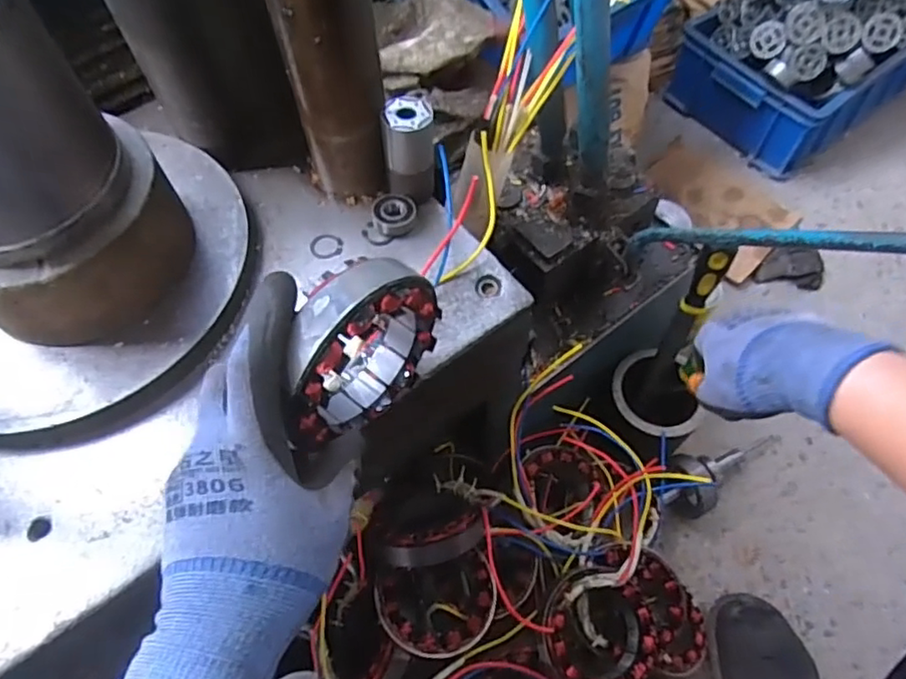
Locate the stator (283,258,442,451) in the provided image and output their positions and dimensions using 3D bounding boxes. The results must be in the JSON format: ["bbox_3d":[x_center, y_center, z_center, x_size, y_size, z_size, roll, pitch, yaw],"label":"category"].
[{"bbox_3d":[-0.056,0.007,0.351,0.037,0.114,0.106,38,68,21],"label":"stator"}]

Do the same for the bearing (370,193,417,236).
[{"bbox_3d":[-0.046,-0.097,0.476,0.032,0.014,0.031,-1,60,1],"label":"bearing"}]

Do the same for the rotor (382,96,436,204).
[{"bbox_3d":[-0.032,-0.142,0.463,0.035,0.066,0.042,1,60,2],"label":"rotor"}]

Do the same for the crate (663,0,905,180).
[{"bbox_3d":[0.653,-0.562,1.056,0.448,0.341,0.283,-35,65,-17],"label":"crate"}]

